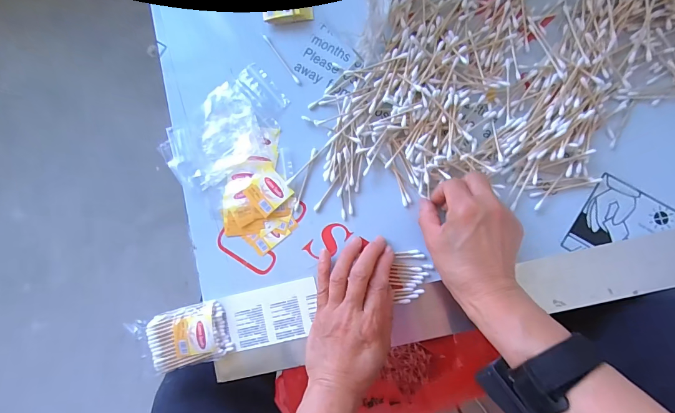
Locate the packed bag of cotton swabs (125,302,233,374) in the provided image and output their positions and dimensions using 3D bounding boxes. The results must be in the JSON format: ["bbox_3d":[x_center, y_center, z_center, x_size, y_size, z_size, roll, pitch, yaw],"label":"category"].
[{"bbox_3d":[-0.163,0.139,0.377,0.095,0.019,0.059,-15,86,3],"label":"packed bag of cotton swabs"}]

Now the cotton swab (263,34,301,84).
[{"bbox_3d":[-0.063,-0.167,0.402,0.005,0.004,0.072,-35,85,2],"label":"cotton swab"}]

